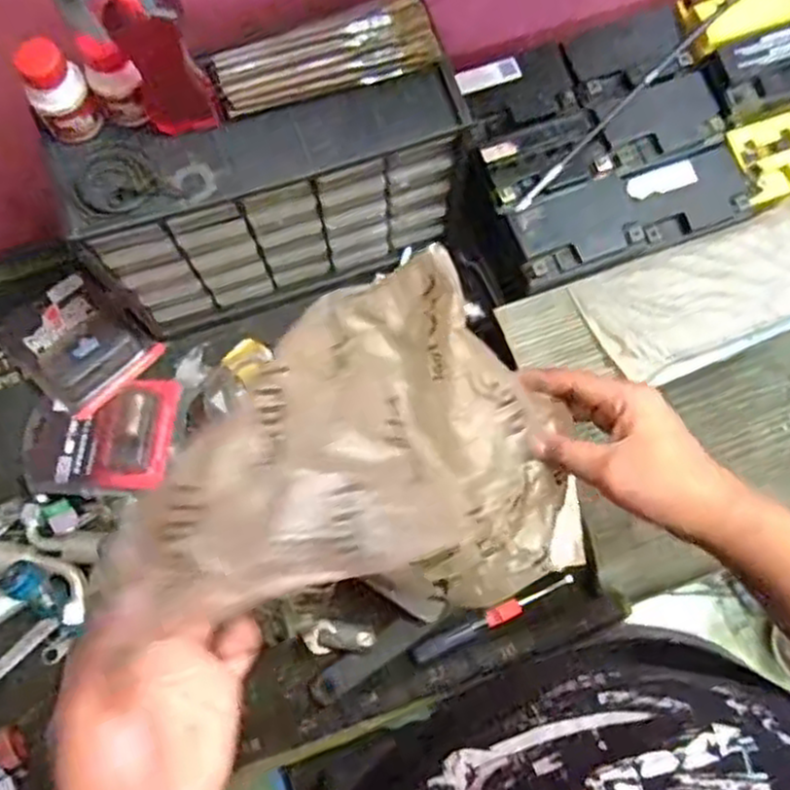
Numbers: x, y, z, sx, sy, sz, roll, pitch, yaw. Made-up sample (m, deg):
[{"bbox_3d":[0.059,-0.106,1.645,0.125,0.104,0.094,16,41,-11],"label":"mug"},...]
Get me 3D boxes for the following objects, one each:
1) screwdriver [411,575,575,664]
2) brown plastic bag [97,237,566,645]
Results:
[{"bbox_3d":[0.086,0.194,0.652,0.152,0.014,0.014,-24,77,-7],"label":"screwdriver"},{"bbox_3d":[-0.014,0.031,0.444,0.227,0.205,0.186,-9,75,-3],"label":"brown plastic bag"}]

